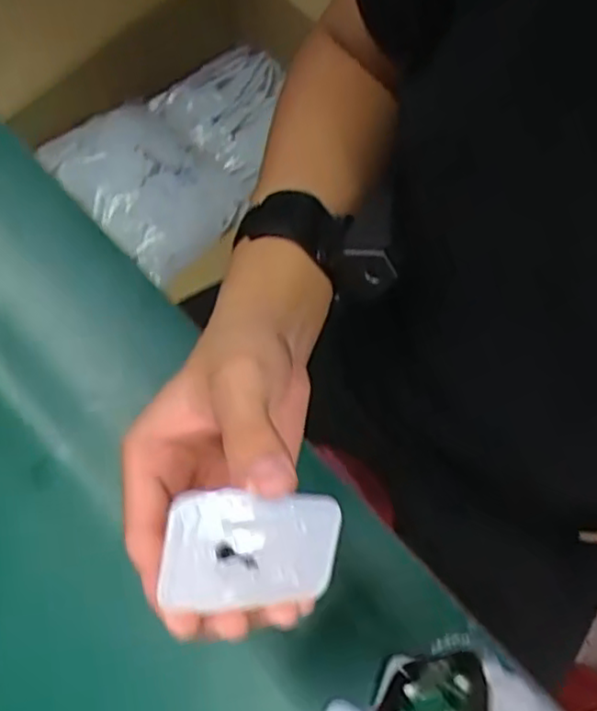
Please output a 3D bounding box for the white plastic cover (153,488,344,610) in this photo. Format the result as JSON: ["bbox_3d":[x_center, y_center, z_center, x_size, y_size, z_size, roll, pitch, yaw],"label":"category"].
[{"bbox_3d":[-0.015,0.071,0.244,0.066,0.004,0.043,8,95,-25],"label":"white plastic cover"}]

